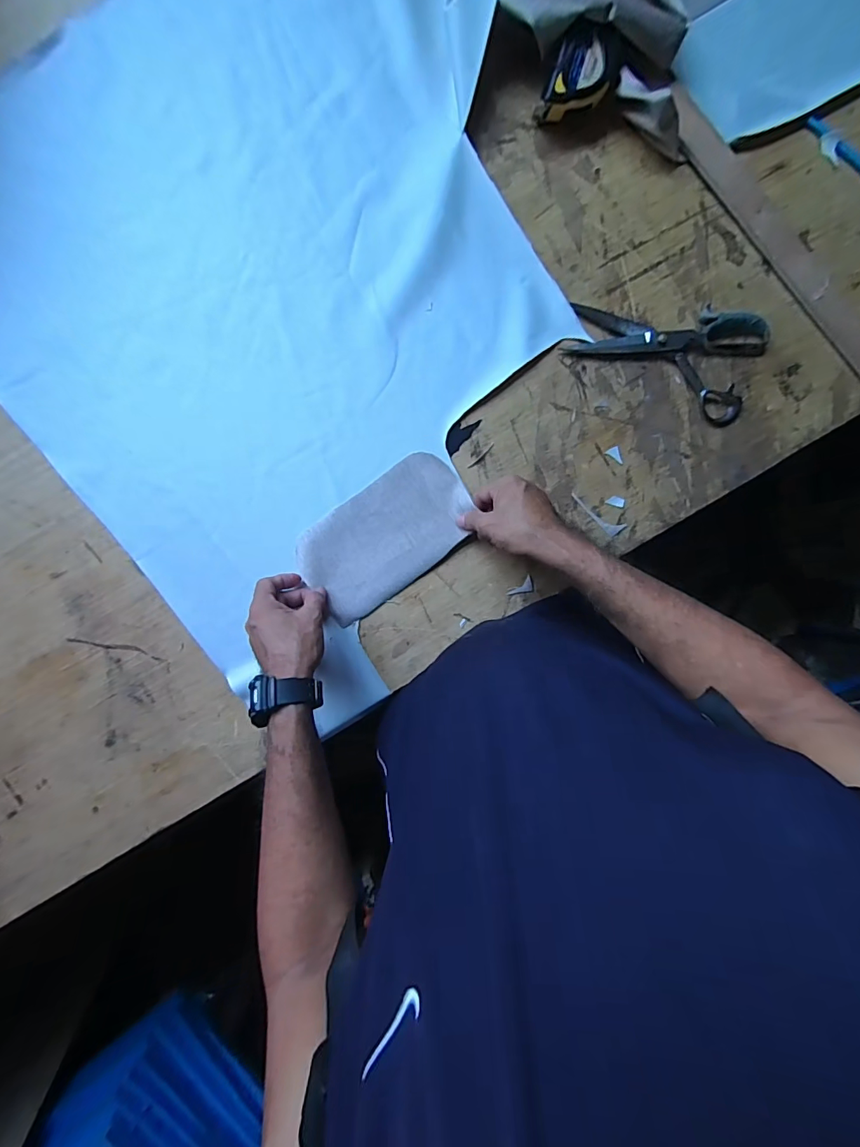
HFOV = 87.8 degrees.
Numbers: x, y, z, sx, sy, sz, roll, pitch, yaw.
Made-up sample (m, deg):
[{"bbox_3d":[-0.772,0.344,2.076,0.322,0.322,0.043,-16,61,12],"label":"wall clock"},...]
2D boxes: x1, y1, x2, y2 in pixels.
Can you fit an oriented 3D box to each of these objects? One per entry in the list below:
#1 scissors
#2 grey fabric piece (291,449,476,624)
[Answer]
[{"bbox_3d":[0.282,-0.272,0.533,0.233,0.019,0.118,18,94,-4],"label":"scissors"},{"bbox_3d":[-0.053,-0.044,0.540,0.211,0.012,0.121,-37,96,1],"label":"grey fabric piece"}]

